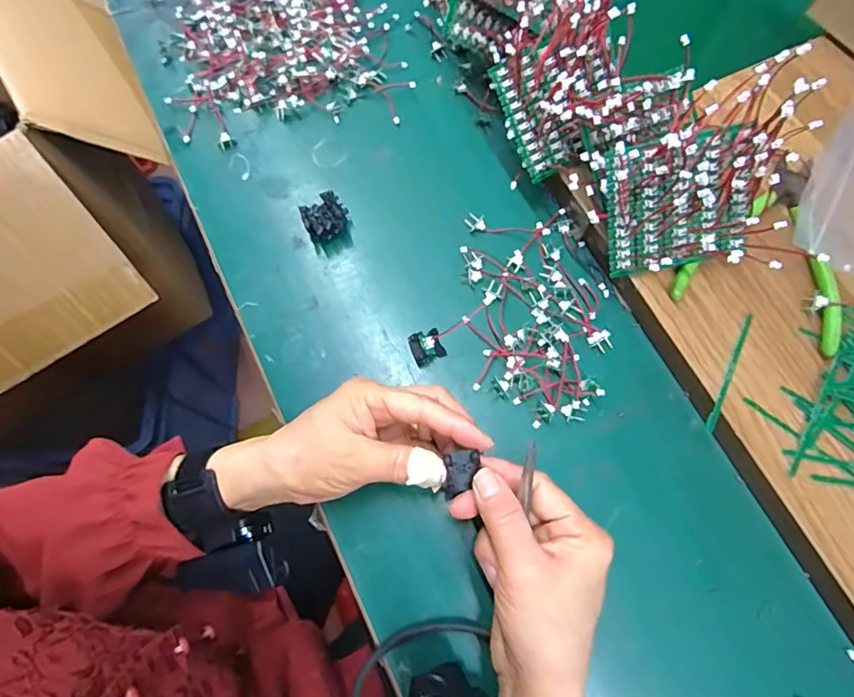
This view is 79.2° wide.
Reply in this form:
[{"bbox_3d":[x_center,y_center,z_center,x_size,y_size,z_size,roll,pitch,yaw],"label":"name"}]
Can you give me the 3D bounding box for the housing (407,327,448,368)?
[{"bbox_3d":[0.000,-0.001,0.366,0.023,0.012,0.021,-26,73,-7],"label":"housing"}]

